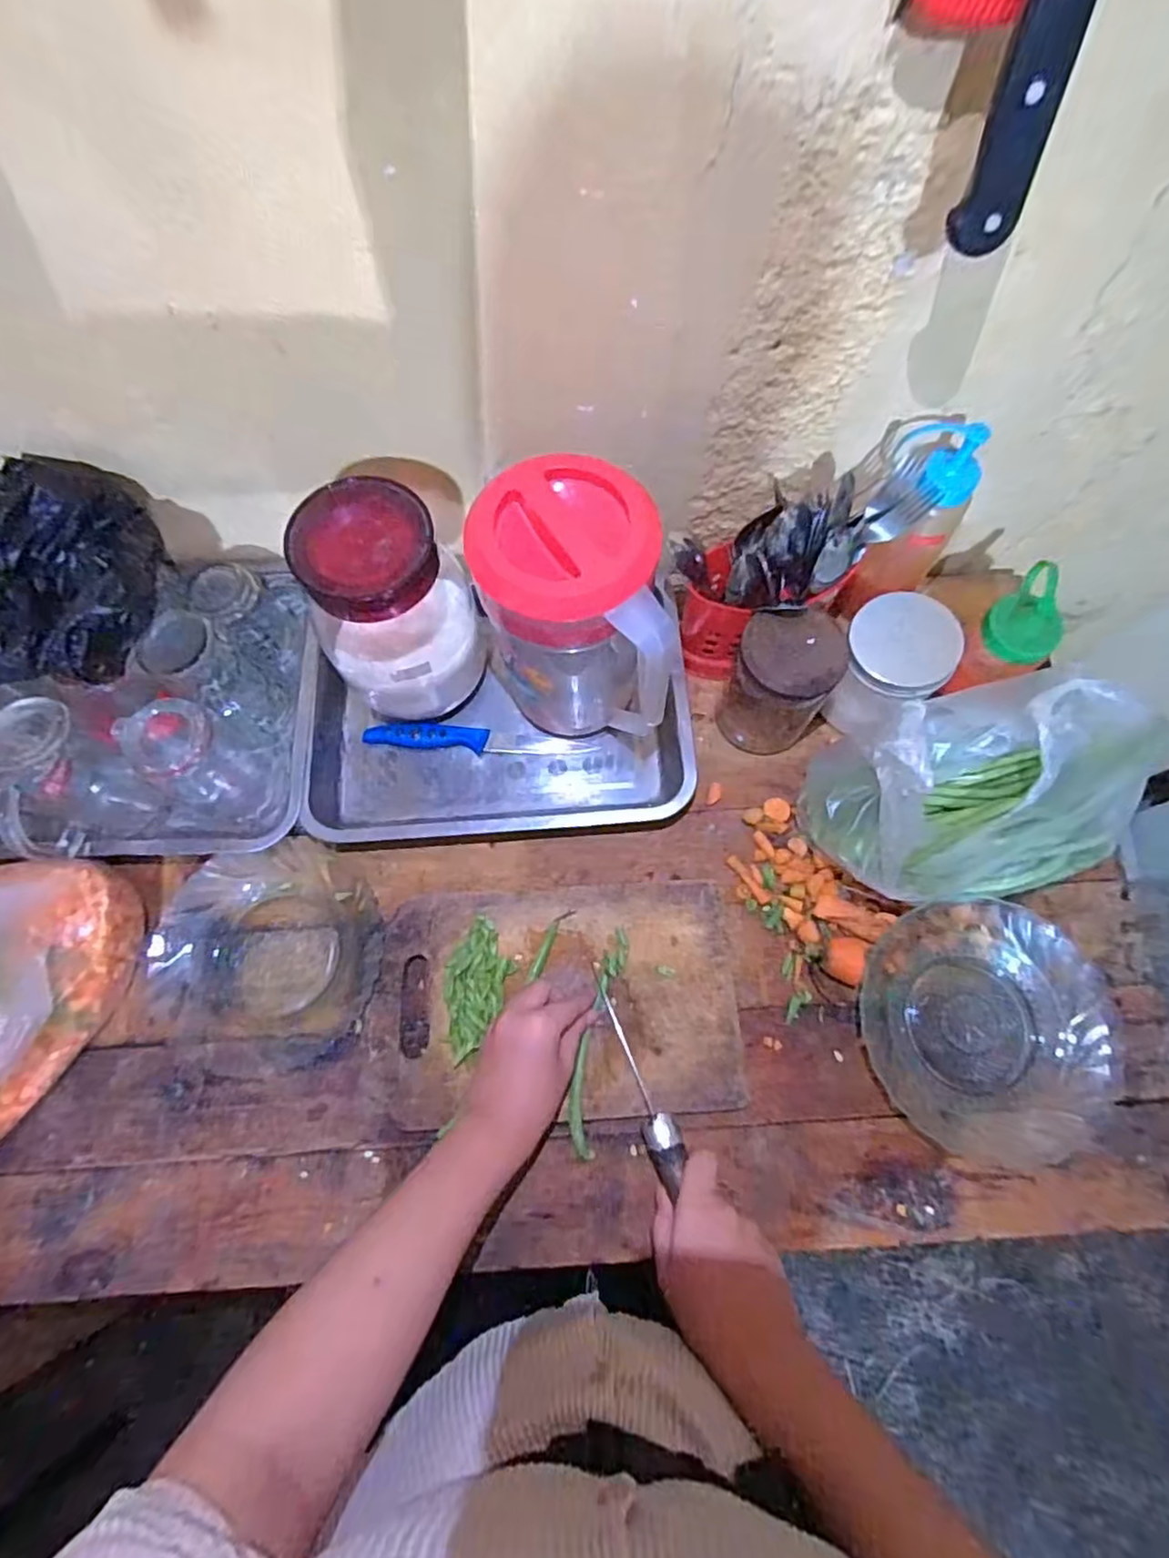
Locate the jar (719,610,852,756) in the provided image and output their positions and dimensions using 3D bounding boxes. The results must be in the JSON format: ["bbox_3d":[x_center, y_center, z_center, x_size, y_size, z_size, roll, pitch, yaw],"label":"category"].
[{"bbox_3d":[0.165,-0.081,0.570,0.080,0.146,0.076,0,71,-1],"label":"jar"}]

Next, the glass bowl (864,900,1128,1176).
[{"bbox_3d":[0.313,0.193,0.517,0.175,0.047,0.193,-35,74,-12],"label":"glass bowl"}]

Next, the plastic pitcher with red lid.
[{"bbox_3d":[-0.011,-0.107,0.524,0.115,0.242,0.147,-14,72,-6],"label":"plastic pitcher with red lid"}]

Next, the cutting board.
[{"bbox_3d":[-0.022,0.177,0.536,0.285,0.019,0.174,-3,70,-1],"label":"cutting board"}]

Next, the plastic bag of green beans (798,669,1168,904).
[{"bbox_3d":[0.320,0.008,0.526,0.257,0.149,0.155,-14,72,-6],"label":"plastic bag of green beans"}]

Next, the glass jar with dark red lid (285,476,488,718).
[{"bbox_3d":[-0.153,-0.129,0.550,0.112,0.212,0.102,0,71,-1],"label":"glass jar with dark red lid"}]

